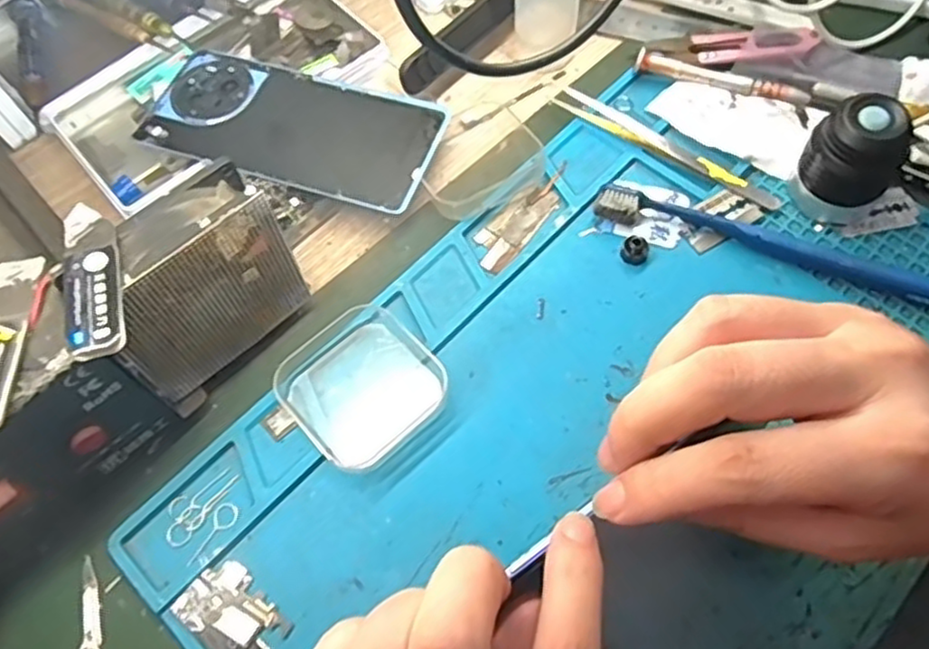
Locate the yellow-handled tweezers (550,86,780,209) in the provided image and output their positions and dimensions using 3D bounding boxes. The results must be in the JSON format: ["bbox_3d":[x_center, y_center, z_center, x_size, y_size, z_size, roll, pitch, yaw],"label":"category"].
[{"bbox_3d":[0.104,-0.093,0.365,0.126,0.012,0.011,31,69,16],"label":"yellow-handled tweezers"}]

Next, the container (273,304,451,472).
[{"bbox_3d":[-0.045,0.026,0.314,0.065,0.016,0.062,-40,69,-16],"label":"container"}]

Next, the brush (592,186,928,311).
[{"bbox_3d":[0.153,-0.035,0.333,0.183,0.016,0.016,18,66,11],"label":"brush"}]

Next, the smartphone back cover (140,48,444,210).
[{"bbox_3d":[-0.093,-0.106,0.380,0.158,0.005,0.073,16,65,11],"label":"smartphone back cover"}]

